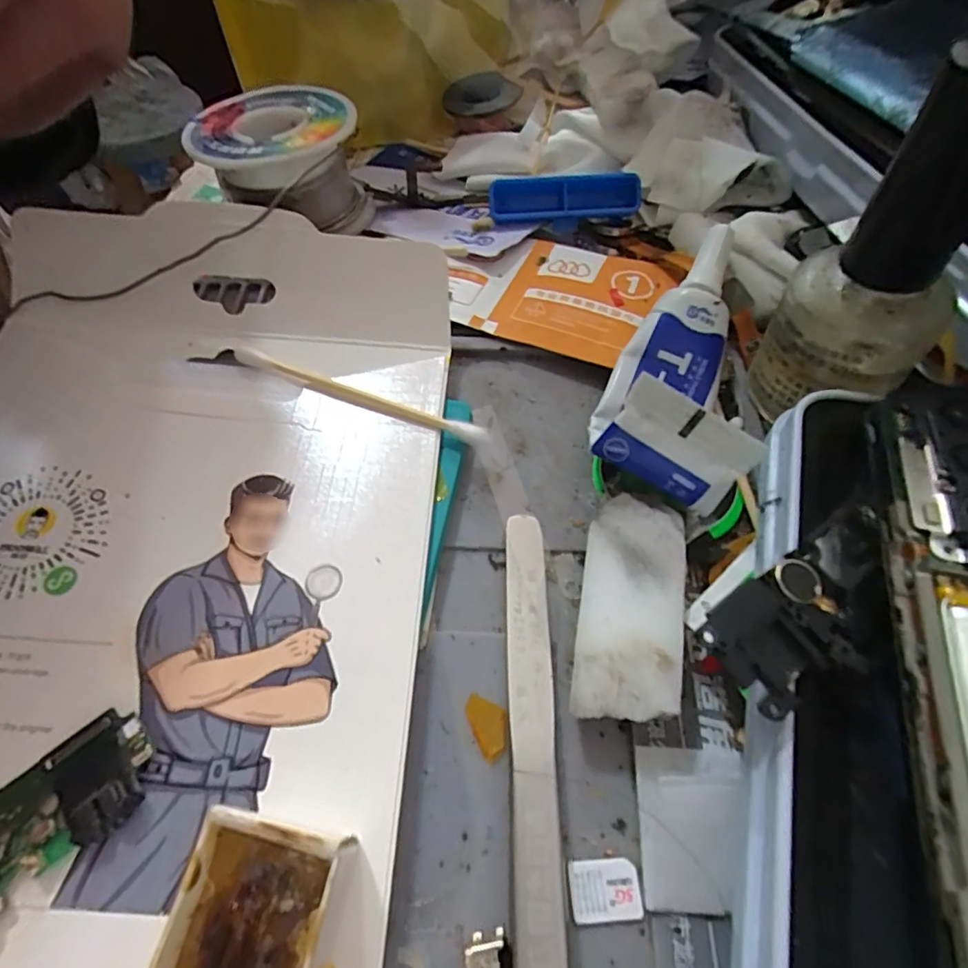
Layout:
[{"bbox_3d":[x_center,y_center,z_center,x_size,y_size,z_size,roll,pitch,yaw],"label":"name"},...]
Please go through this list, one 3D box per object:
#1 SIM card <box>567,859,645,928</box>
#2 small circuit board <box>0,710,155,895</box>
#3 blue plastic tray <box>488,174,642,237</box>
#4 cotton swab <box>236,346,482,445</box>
[{"bbox_3d":[0.022,0.073,0.096,0.013,0.004,0.009,-2,61,-1],"label":"SIM card"},{"bbox_3d":[-0.085,0.065,0.086,0.063,0.005,0.018,-37,67,-19],"label":"small circuit board"},{"bbox_3d":[0.028,-0.097,0.183,0.052,0.008,0.016,-2,60,-1],"label":"blue plastic tray"},{"bbox_3d":[-0.032,-0.023,0.138,0.071,0.004,0.004,19,62,10],"label":"cotton swab"}]

